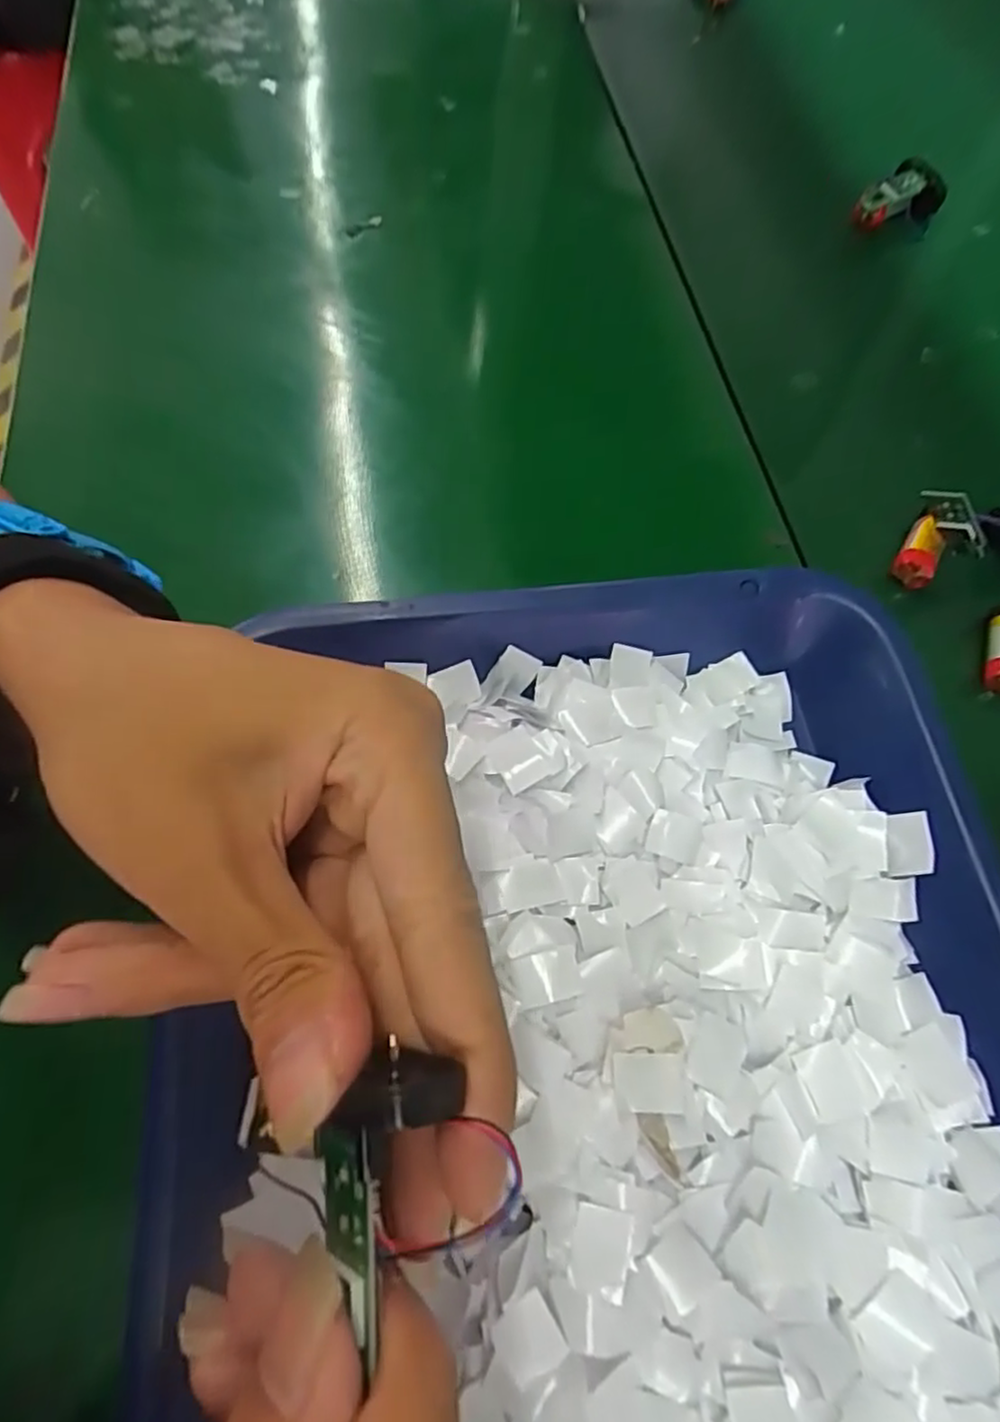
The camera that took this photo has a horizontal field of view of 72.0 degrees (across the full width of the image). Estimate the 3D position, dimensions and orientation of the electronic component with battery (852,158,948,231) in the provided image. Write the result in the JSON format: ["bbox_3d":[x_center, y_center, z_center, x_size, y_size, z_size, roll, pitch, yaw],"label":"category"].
[{"bbox_3d":[0.225,-0.285,0.384,0.046,0.019,0.031,-40,71,-15],"label":"electronic component with battery"}]

